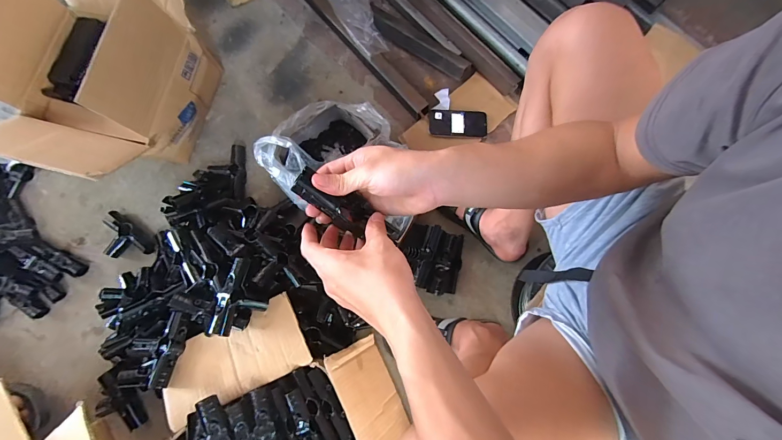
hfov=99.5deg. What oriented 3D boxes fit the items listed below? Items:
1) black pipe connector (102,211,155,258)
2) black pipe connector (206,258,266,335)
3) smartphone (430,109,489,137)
[{"bbox_3d":[-0.621,0.047,0.772,0.141,0.034,0.087,29,79,7],"label":"black pipe connector"},{"bbox_3d":[-0.263,0.138,0.587,0.075,0.054,0.133,6,65,2],"label":"black pipe connector"},{"bbox_3d":[0.167,-0.236,0.816,0.145,0.018,0.069,0,77,1],"label":"smartphone"}]

